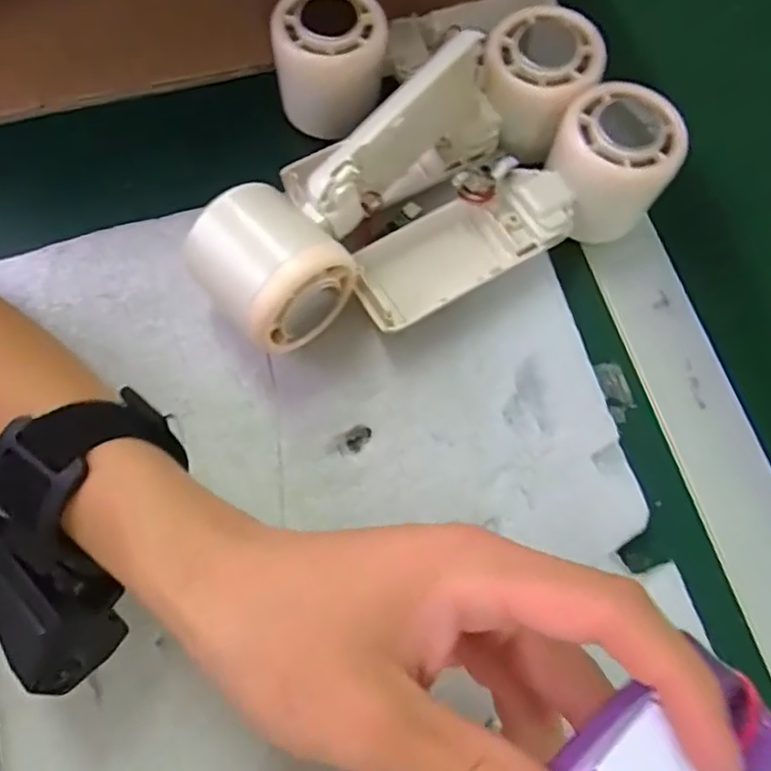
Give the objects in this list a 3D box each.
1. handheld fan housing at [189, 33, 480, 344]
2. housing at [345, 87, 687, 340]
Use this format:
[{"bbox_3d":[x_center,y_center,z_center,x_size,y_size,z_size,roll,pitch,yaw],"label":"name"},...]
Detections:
[{"bbox_3d":[-0.019,-0.095,0.294,0.062,0.065,0.172,33,73,9],"label":"handheld fan housing"},{"bbox_3d":[0.059,-0.082,0.298,0.163,0.051,0.057,-27,74,-10],"label":"housing"}]

